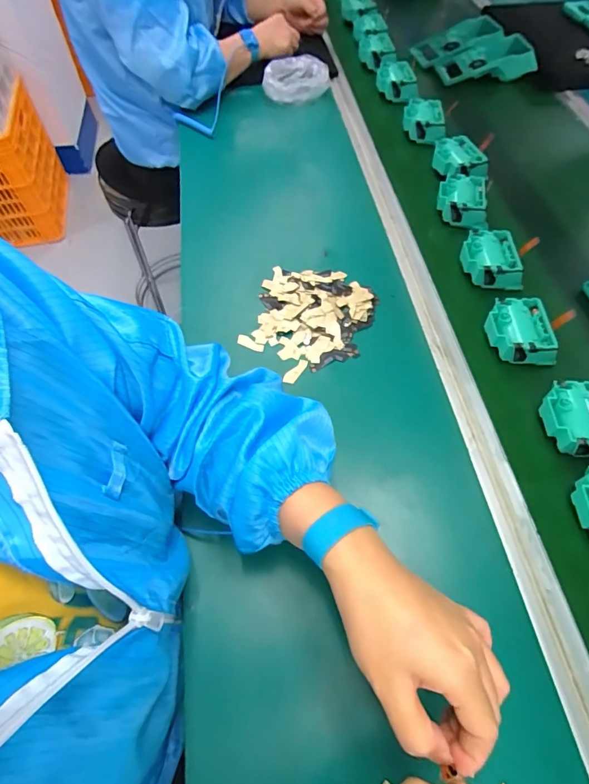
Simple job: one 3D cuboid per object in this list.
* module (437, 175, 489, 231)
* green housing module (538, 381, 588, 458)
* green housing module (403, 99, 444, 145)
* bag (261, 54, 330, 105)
[{"bbox_3d":[0.249,-0.279,0.634,0.074,0.038,0.089,3,58,8],"label":"module"},{"bbox_3d":[0.299,0.031,0.450,0.072,0.040,0.077,-1,58,6],"label":"green housing module"},{"bbox_3d":[0.224,-0.473,0.744,0.069,0.031,0.097,8,59,11],"label":"green housing module"},{"bbox_3d":[0.003,-0.586,0.807,0.122,0.047,0.095,-3,58,4],"label":"bag"}]

